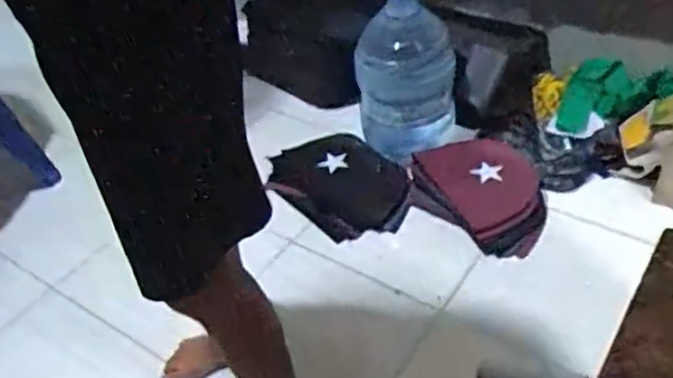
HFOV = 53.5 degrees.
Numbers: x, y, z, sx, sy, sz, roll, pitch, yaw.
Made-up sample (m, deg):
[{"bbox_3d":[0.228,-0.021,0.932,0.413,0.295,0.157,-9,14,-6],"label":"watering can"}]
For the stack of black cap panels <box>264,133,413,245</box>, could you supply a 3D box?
[{"bbox_3d":[0.005,-0.020,1.704,0.257,0.050,0.384,-34,49,-26],"label":"stack of black cap panels"}]

